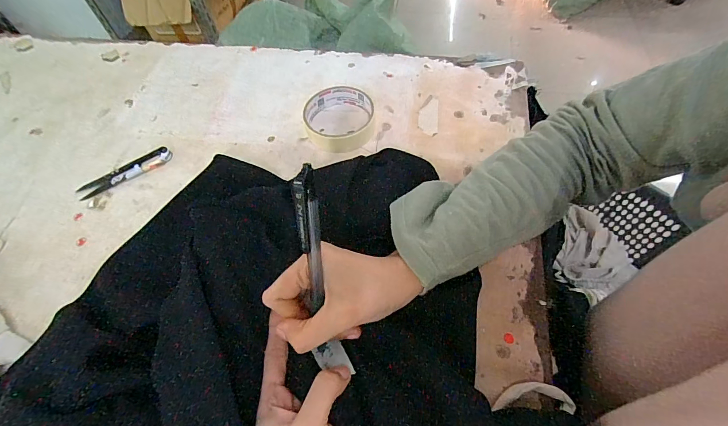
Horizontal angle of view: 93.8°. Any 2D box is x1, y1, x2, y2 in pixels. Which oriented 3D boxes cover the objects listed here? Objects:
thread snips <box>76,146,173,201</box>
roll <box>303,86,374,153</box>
[{"bbox_3d":[-0.272,-0.046,0.387,0.103,0.009,0.023,-28,62,-14],"label":"thread snips"},{"bbox_3d":[-0.030,-0.111,0.401,0.081,0.025,0.081,-1,59,2],"label":"roll"}]

